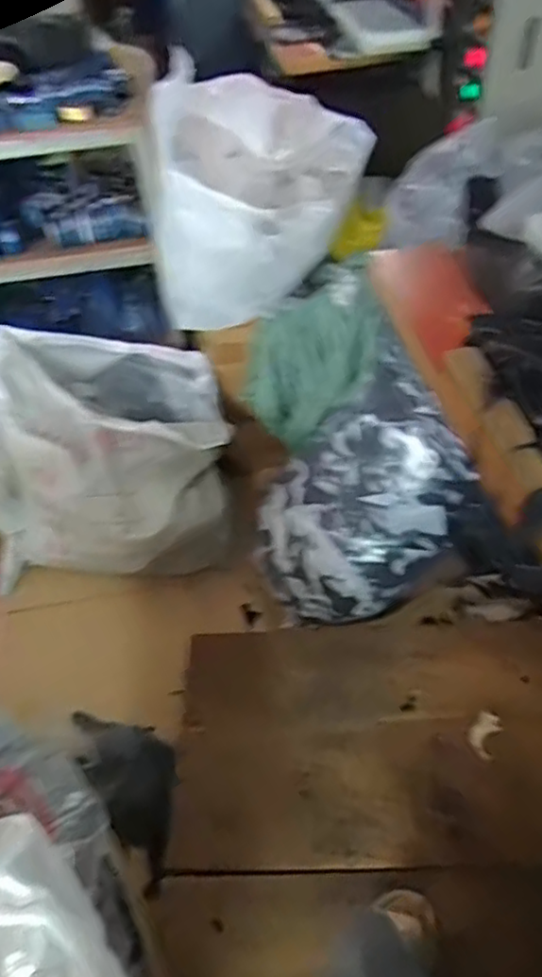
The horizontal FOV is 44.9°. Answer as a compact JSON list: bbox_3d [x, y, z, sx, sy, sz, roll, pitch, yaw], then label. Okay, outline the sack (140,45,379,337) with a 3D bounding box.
[{"bbox_3d":[-0.045,-0.602,1.488,0.487,0.497,0.298,6,50,2],"label":"sack"}]

